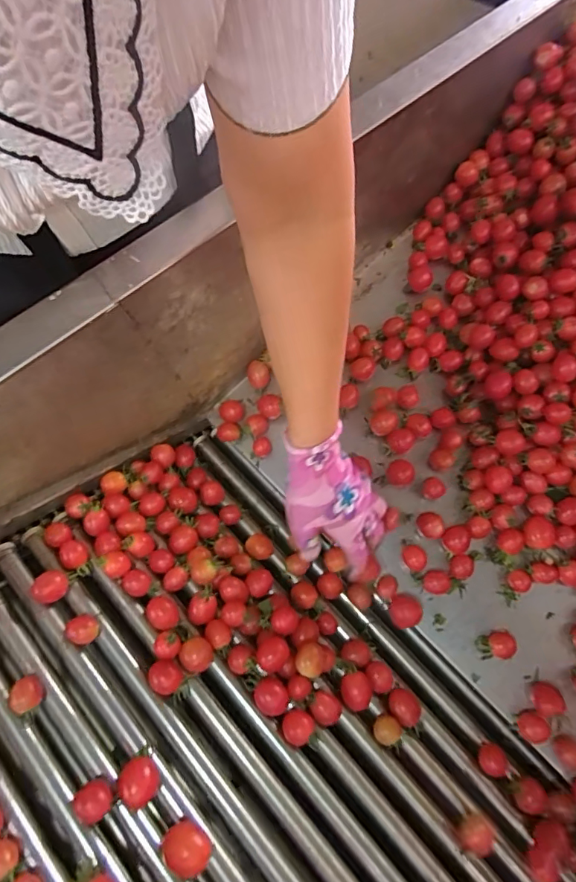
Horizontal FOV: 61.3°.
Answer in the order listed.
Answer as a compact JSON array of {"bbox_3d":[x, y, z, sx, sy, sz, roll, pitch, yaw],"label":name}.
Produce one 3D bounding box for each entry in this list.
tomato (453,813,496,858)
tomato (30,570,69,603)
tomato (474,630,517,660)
[{"bbox_3d":[0.166,0.351,0.433,0.027,0.030,0.033,35,70,14],"label":"tomato"},{"bbox_3d":[-0.227,0.139,0.462,0.022,0.024,0.031,22,67,9],"label":"tomato"},{"bbox_3d":[0.214,0.211,0.500,0.033,0.027,0.026,-7,66,-4],"label":"tomato"}]

